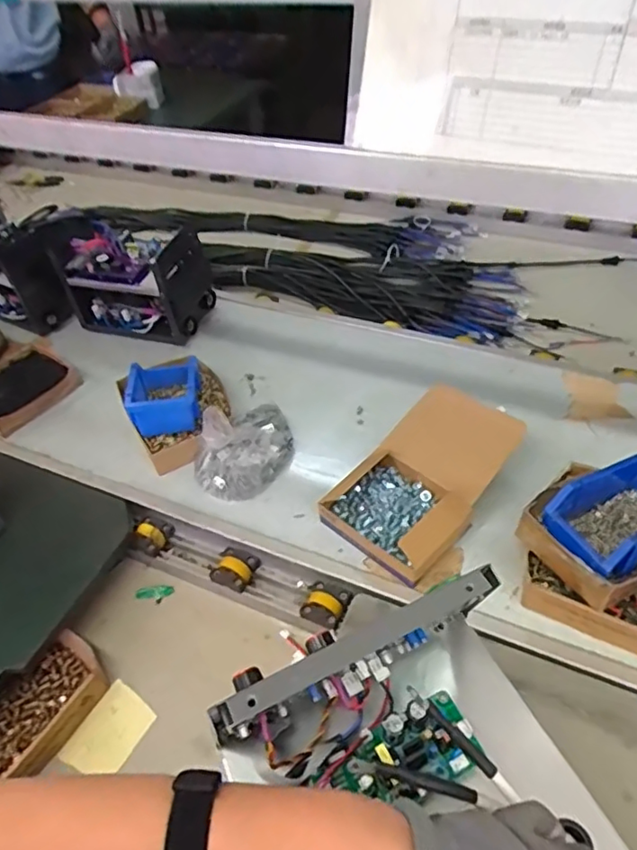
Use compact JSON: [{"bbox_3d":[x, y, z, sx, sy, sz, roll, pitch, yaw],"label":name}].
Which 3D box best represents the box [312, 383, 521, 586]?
[{"bbox_3d":[0.151,0.074,0.831,0.171,0.090,0.271,31,57,30],"label":"box"}]

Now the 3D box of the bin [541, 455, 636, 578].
[{"bbox_3d":[0.365,0.106,0.692,0.177,0.068,0.110,-23,49,-15],"label":"bin"}]

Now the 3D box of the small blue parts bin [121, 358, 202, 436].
[{"bbox_3d":[-0.248,-0.055,0.945,0.112,0.063,0.130,-11,47,-4],"label":"small blue parts bin"}]

